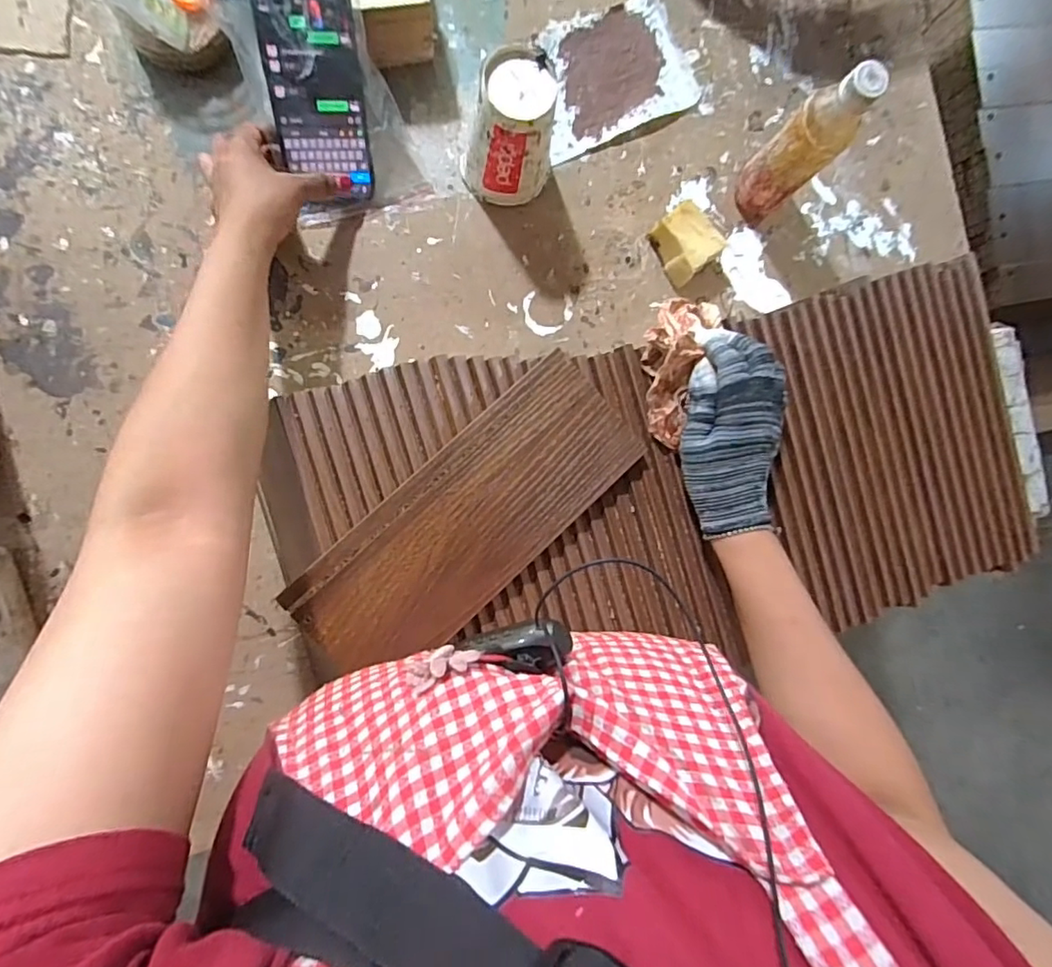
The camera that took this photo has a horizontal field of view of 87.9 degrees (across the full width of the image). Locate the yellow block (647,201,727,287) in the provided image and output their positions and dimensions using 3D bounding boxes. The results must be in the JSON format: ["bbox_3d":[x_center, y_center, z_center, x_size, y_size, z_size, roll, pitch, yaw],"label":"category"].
[{"bbox_3d":[0.166,-0.251,0.567,0.054,0.044,0.062,-38,94,-7],"label":"yellow block"}]

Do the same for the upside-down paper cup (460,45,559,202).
[{"bbox_3d":[-0.013,-0.318,0.500,0.082,0.124,0.066,16,87,-8],"label":"upside-down paper cup"}]

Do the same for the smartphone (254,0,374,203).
[{"bbox_3d":[-0.187,-0.348,0.490,0.079,0.017,0.158,-5,127,-11],"label":"smartphone"}]

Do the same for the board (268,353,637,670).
[{"bbox_3d":[-0.042,0.029,0.433,0.292,0.011,0.112,-43,95,-6],"label":"board"}]

